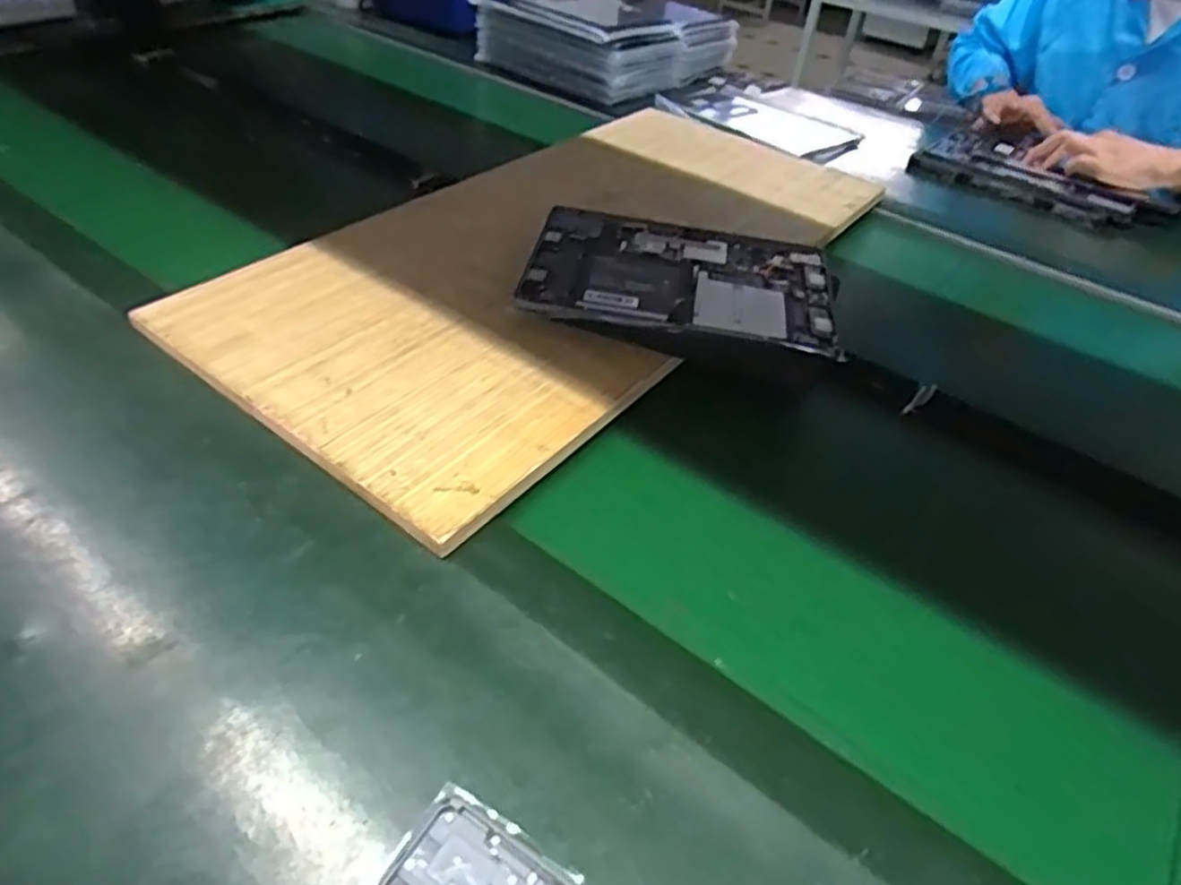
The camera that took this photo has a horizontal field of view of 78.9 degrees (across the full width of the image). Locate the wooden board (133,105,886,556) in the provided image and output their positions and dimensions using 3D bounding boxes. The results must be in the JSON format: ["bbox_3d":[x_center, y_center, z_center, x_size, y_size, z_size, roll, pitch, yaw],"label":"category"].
[{"bbox_3d":[-0.010,-0.197,0.691,0.343,0.028,0.690,31,49,24],"label":"wooden board"}]

